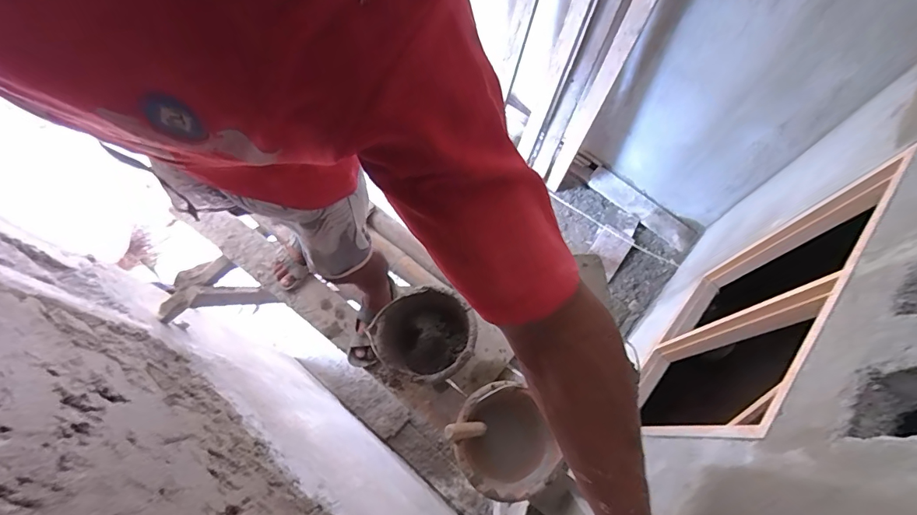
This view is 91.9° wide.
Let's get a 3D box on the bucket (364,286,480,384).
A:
[{"bbox_3d":[-0.085,0.206,1.145,0.227,0.170,0.238,1,68,-2],"label":"bucket"}]

